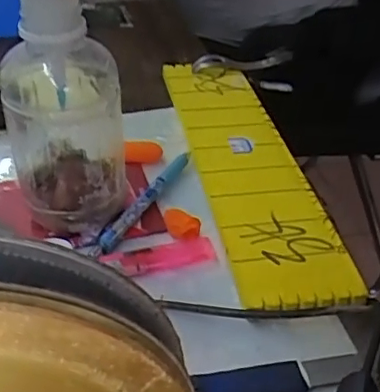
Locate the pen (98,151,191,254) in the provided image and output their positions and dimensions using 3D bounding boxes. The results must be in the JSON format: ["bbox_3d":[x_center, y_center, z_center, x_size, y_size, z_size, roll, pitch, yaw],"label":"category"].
[{"bbox_3d":[-0.032,0.000,0.450,0.013,0.012,0.133,18,40,19],"label":"pen"}]

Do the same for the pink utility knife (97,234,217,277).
[{"bbox_3d":[-0.020,0.041,0.398,0.076,0.008,0.022,-7,39,-13],"label":"pink utility knife"}]

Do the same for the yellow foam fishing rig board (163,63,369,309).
[{"bbox_3d":[0.045,-0.035,0.491,0.081,0.008,0.336,-5,38,-8],"label":"yellow foam fishing rig board"}]

